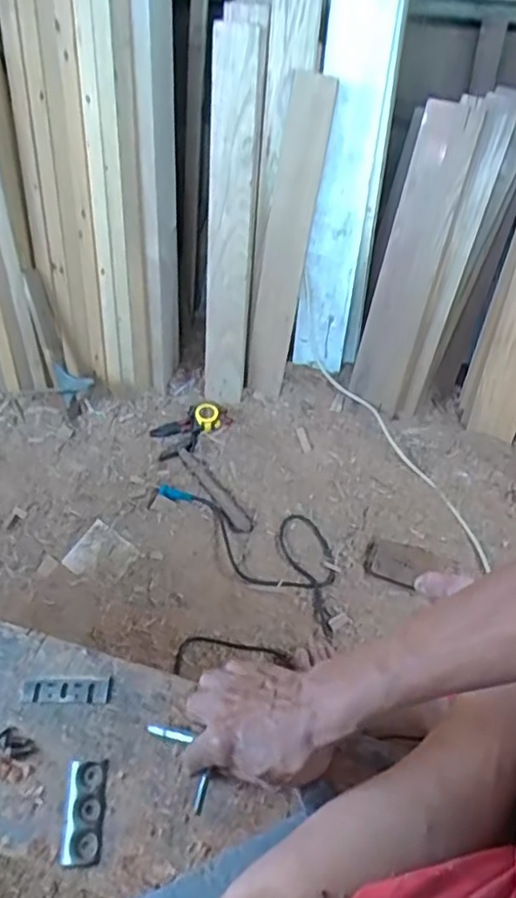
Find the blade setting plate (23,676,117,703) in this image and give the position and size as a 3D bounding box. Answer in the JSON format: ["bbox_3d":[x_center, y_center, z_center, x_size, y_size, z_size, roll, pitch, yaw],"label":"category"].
[{"bbox_3d":[-0.180,0.227,0.612,0.085,0.004,0.022,0,53,2],"label":"blade setting plate"}]

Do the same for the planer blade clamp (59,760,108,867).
[{"bbox_3d":[-0.149,0.309,0.554,0.033,0.008,0.078,-2,53,1],"label":"planer blade clamp"}]

